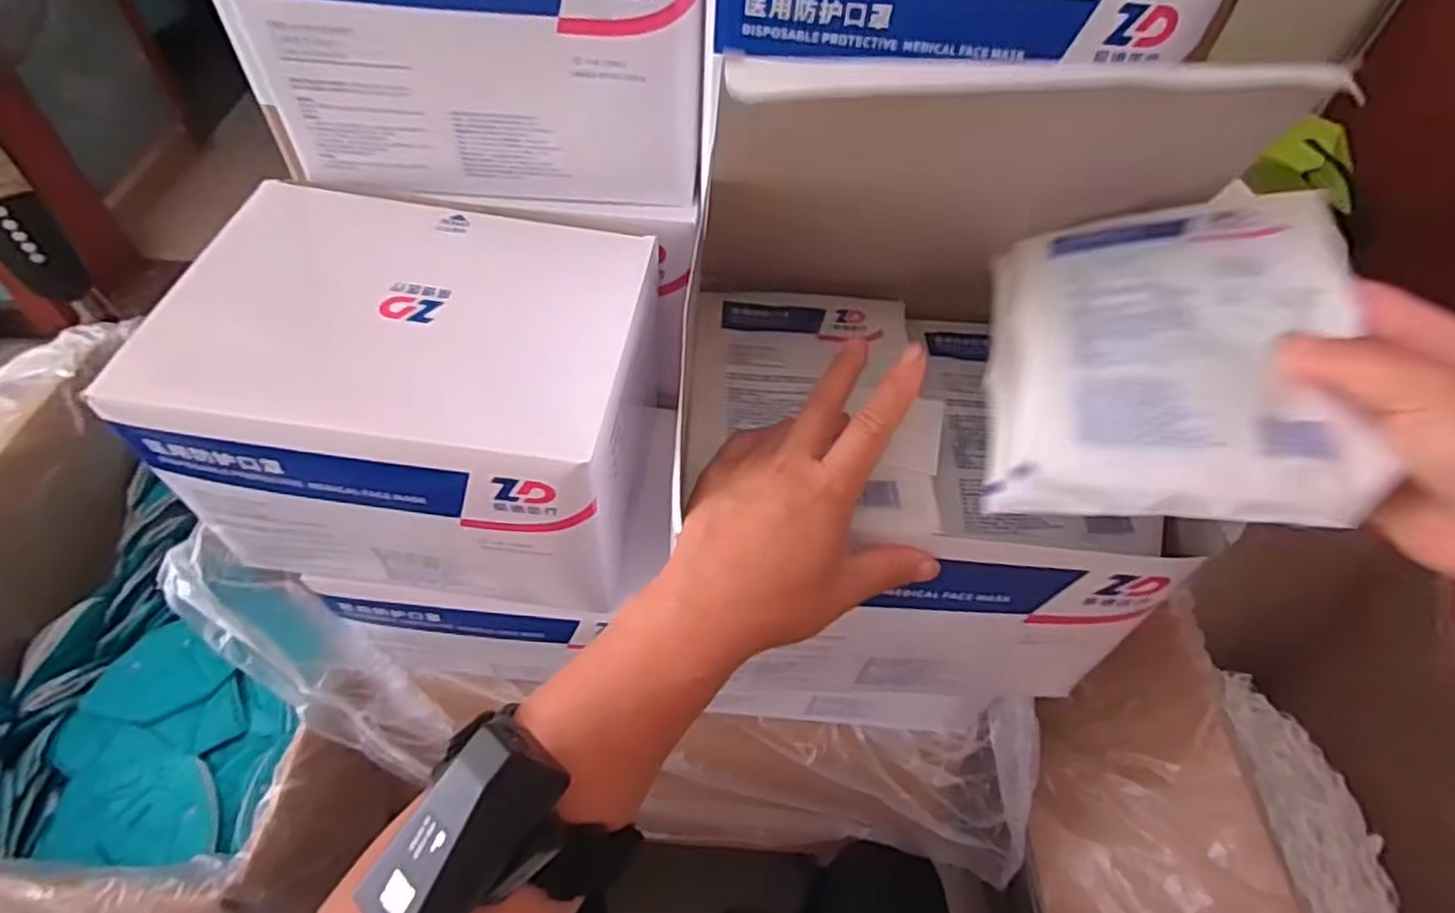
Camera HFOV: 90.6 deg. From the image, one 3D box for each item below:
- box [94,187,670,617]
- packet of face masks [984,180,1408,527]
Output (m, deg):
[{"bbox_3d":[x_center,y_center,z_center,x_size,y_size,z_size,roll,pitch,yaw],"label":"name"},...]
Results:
[{"bbox_3d":[-0.189,-0.034,0.473,0.253,0.168,0.189,6,53,0],"label":"box"},{"bbox_3d":[0.187,-0.051,0.311,0.133,0.028,0.165,7,59,16],"label":"packet of face masks"}]

